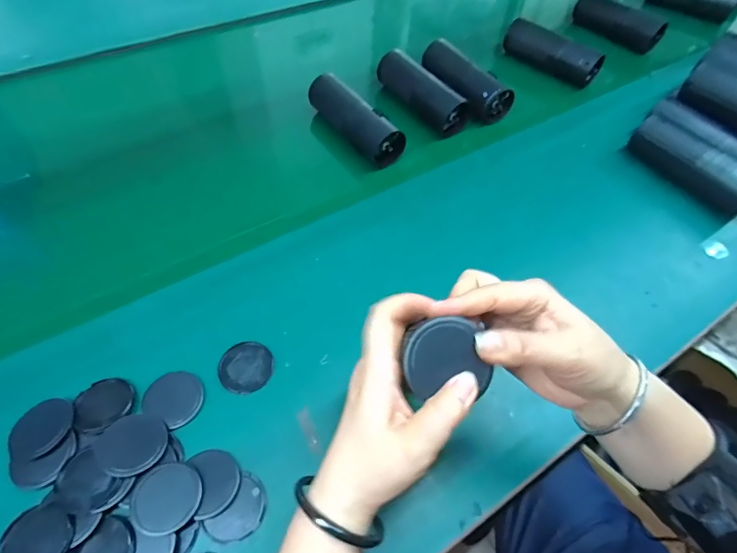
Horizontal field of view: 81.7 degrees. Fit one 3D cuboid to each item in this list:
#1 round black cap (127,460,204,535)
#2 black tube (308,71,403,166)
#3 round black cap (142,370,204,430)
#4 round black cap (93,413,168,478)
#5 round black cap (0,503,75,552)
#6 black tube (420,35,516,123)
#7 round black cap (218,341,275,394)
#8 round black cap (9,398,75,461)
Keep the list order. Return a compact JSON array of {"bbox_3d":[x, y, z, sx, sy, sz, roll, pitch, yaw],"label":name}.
[{"bbox_3d":[-0.155,0.170,0.327,0.050,0.007,0.047,2,55,-3],"label":"round black cap"},{"bbox_3d":[-0.023,-0.221,0.587,0.041,0.042,0.173,-32,63,-23],"label":"black tube"},{"bbox_3d":[-0.173,0.107,0.382,0.052,0.007,0.046,25,57,13],"label":"round black cap"},{"bbox_3d":[-0.191,0.136,0.346,0.049,0.007,0.049,8,45,-8],"label":"round black cap"},{"bbox_3d":[-0.242,0.193,0.310,0.046,0.009,0.046,2,55,-3],"label":"round black cap"},{"bbox_3d":[0.143,-0.301,0.654,0.051,0.056,0.167,-28,61,-22],"label":"black tube"},{"bbox_3d":[-0.115,0.085,0.401,0.049,0.005,0.048,2,55,-3],"label":"round black cap"},{"bbox_3d":[-0.277,0.127,0.360,0.046,0.006,0.050,2,55,-3],"label":"round black cap"}]

